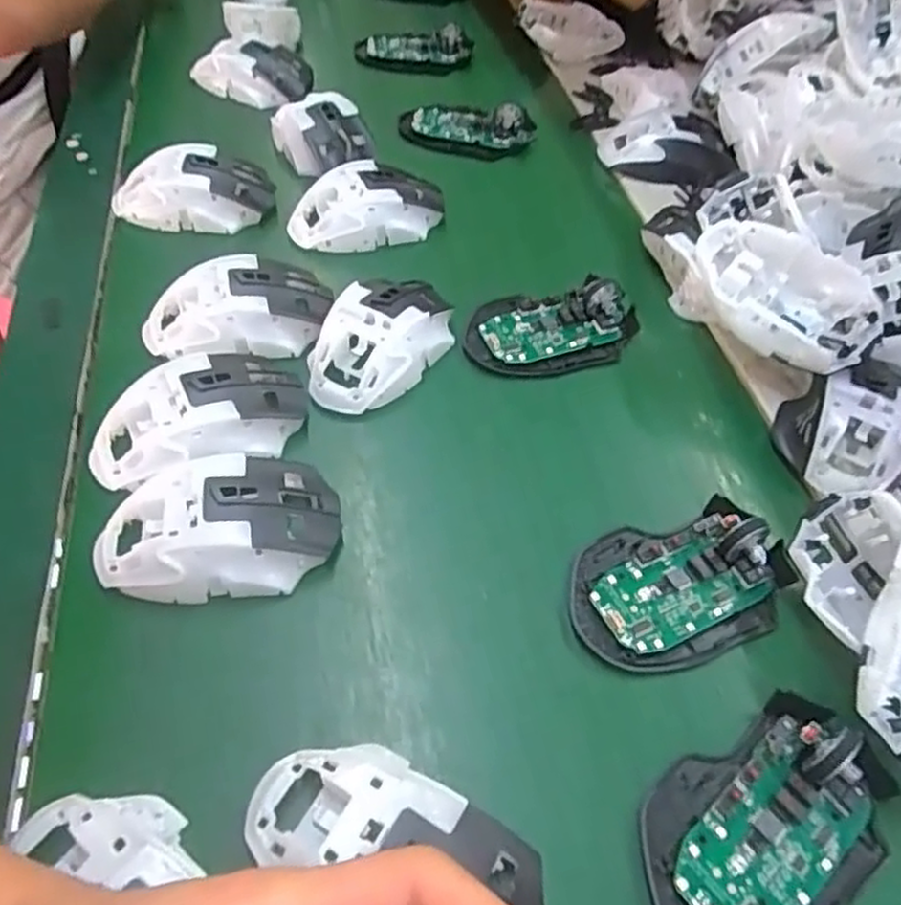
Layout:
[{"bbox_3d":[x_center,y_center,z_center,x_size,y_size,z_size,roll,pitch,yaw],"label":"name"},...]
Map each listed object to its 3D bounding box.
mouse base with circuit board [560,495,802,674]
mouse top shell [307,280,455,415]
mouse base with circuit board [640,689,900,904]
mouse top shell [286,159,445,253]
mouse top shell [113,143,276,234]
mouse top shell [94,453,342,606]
[{"bbox_3d":[0.114,0.059,0.352,0.113,0.025,0.073,-14,54,-13],"label":"mouse base with circuit board"},{"bbox_3d":[-0.041,-0.071,0.442,0.064,0.033,0.112,26,56,17],"label":"mouse top shell"},{"bbox_3d":[0.127,0.145,0.282,0.110,0.028,0.072,-28,59,-22],"label":"mouse base with circuit board"},{"bbox_3d":[-0.061,-0.181,0.529,0.111,0.032,0.057,-10,54,-10],"label":"mouse top shell"},{"bbox_3d":[-0.189,-0.195,0.534,0.113,0.036,0.068,8,53,4],"label":"mouse top shell"},{"bbox_3d":[-0.113,0.036,0.354,0.114,0.036,0.063,-5,53,-6],"label":"mouse top shell"}]

